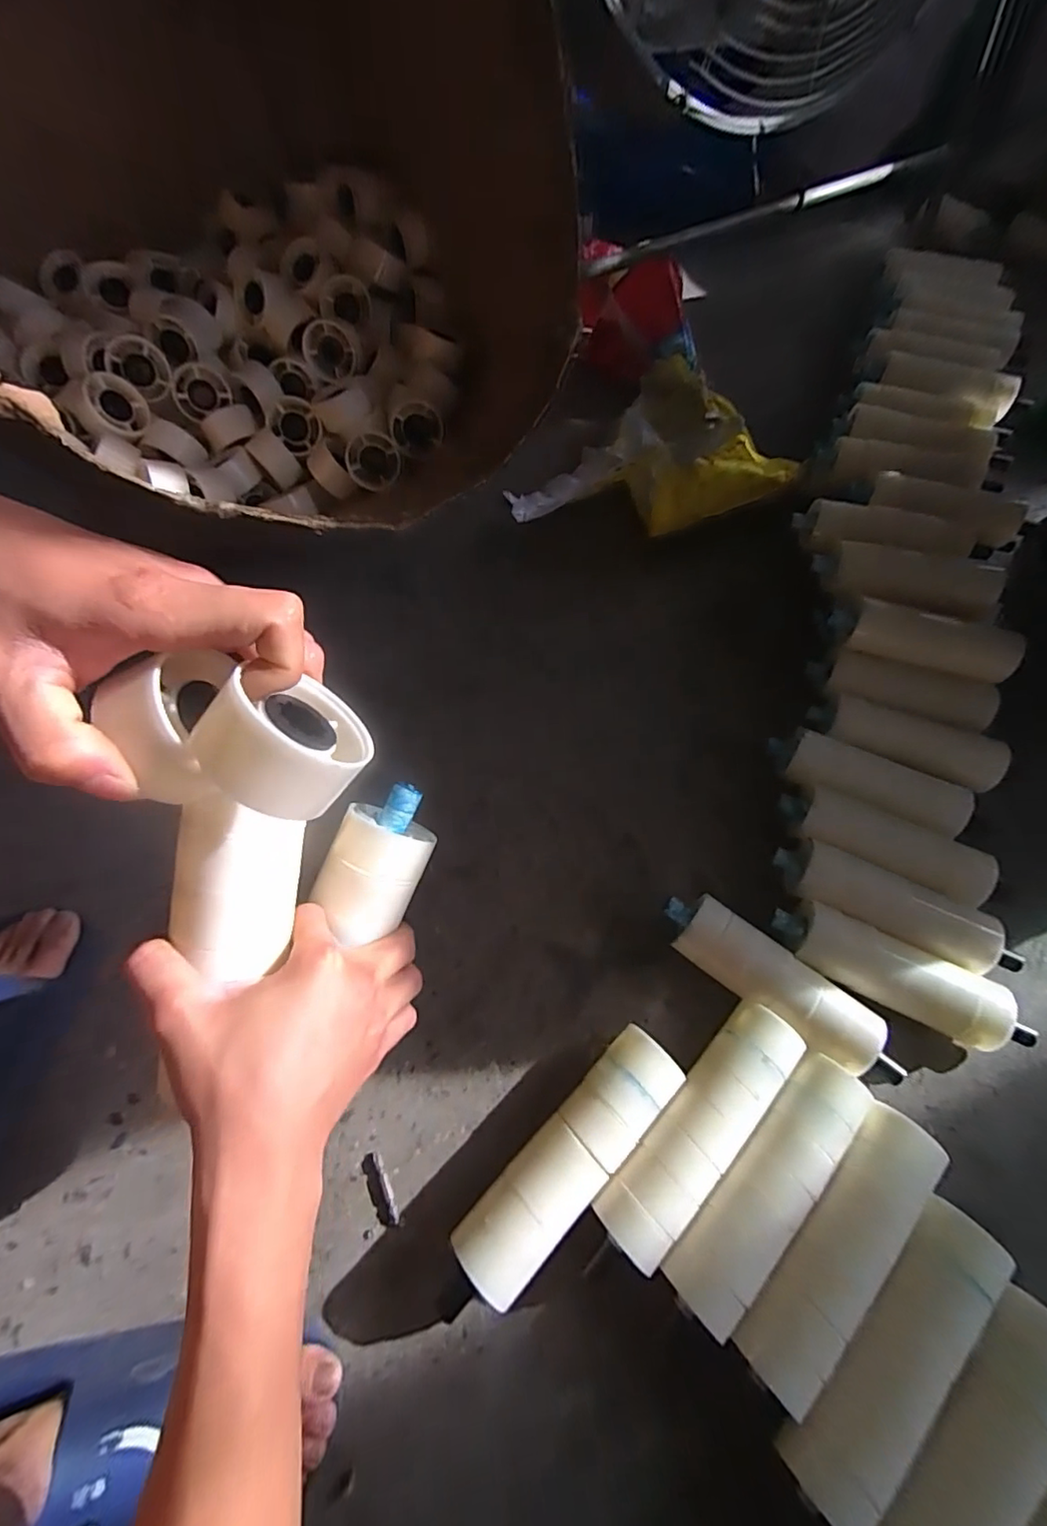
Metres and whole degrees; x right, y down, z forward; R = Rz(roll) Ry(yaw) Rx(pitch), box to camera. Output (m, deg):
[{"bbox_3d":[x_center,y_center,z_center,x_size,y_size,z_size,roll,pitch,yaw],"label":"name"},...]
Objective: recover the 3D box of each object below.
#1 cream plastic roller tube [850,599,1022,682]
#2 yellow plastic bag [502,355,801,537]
[{"bbox_3d":[0.454,-0.129,0.619,0.177,0.052,0.044,11,65,4],"label":"cream plastic roller tube"},{"bbox_3d":[0.204,-0.456,0.795,0.342,0.106,0.322,9,64,3],"label":"yellow plastic bag"}]

